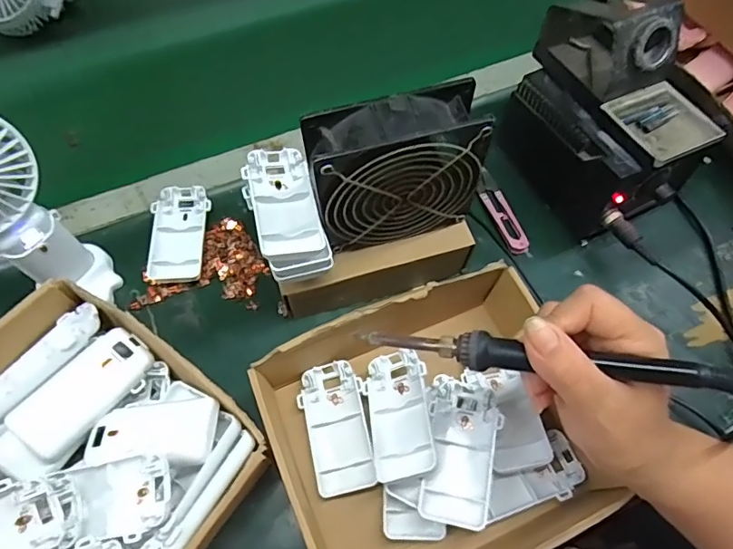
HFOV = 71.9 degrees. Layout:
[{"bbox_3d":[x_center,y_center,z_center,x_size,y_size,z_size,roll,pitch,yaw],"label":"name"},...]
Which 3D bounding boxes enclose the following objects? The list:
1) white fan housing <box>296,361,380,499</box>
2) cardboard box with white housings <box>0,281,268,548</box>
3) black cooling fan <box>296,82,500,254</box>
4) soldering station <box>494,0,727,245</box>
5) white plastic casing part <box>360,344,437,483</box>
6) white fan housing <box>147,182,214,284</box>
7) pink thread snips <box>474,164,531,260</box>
[{"bbox_3d":[-0.022,0.115,0.385,0.047,0.014,0.095,-13,64,-8],"label":"white fan housing"},{"bbox_3d":[-0.206,0.136,0.338,0.210,0.077,0.206,34,67,14],"label":"cardboard box with white housings"},{"bbox_3d":[0.019,-0.073,0.368,0.117,0.113,0.044,-14,65,-9],"label":"black cooling fan"},{"bbox_3d":[0.211,-0.145,0.447,0.110,0.154,0.177,-30,68,-15],"label":"soldering station"},{"bbox_3d":[0.024,0.100,0.370,0.047,0.012,0.096,-18,45,16],"label":"white plastic casing part"},{"bbox_3d":[-0.169,-0.037,0.461,0.049,0.016,0.095,-5,64,-4],"label":"white fan housing"},{"bbox_3d":[0.129,-0.065,0.487,0.023,0.014,0.104,-15,65,-9],"label":"pink thread snips"}]

